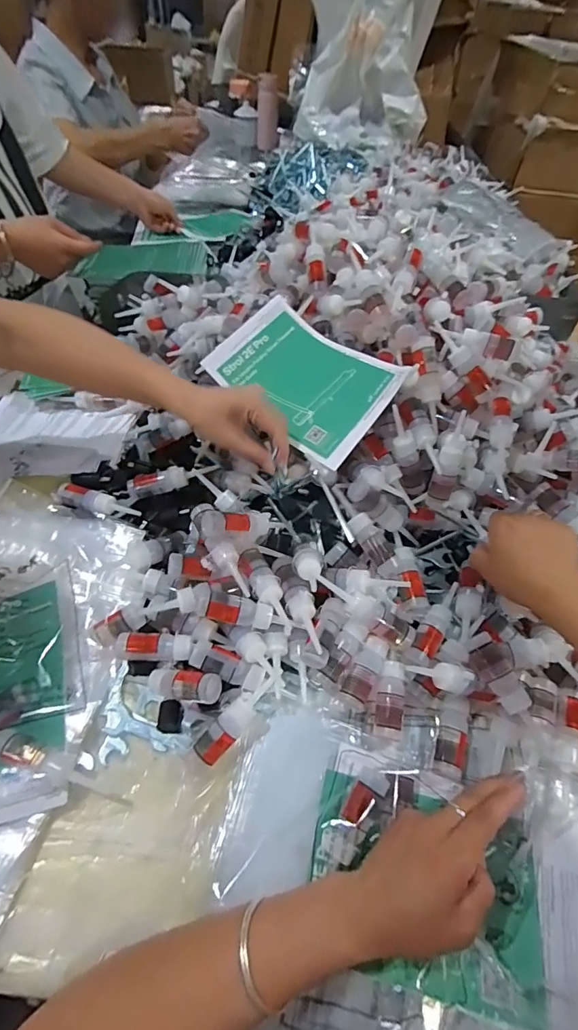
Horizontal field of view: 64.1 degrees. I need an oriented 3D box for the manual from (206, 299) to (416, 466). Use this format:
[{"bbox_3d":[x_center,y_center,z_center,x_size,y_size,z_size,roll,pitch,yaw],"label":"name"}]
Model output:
[{"bbox_3d":[0.017,-0.159,0.534,0.201,0.033,0.138,38,77,16],"label":"manual"}]

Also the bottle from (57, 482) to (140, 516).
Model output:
[{"bbox_3d":[-0.235,-0.015,0.561,0.096,0.028,0.030,16,52,10],"label":"bottle"}]

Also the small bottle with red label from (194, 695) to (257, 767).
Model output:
[{"bbox_3d":[-0.055,0.194,0.415,0.025,0.023,0.060,38,71,24],"label":"small bottle with red label"}]

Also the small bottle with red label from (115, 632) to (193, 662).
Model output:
[{"bbox_3d":[-0.129,0.126,0.443,0.071,0.019,0.021,2,51,-2],"label":"small bottle with red label"}]

